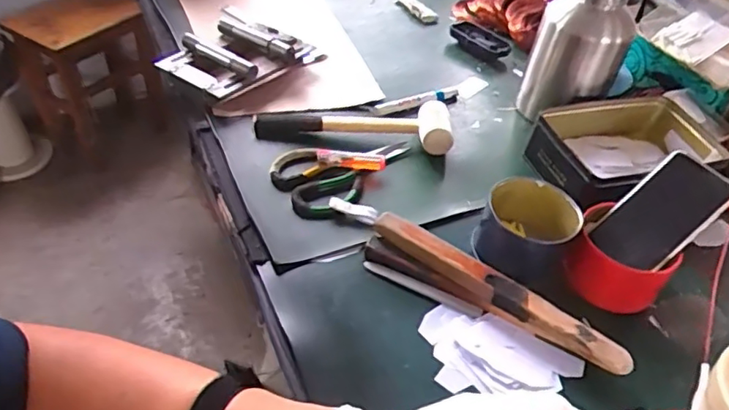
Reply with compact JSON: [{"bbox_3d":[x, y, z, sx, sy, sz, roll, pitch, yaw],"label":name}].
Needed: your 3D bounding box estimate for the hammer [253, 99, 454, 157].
[{"bbox_3d":[-0.016,-0.107,0.751,0.254,0.037,0.085,3,44,-3],"label":"hammer"}]

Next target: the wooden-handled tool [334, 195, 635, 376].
[{"bbox_3d":[0.106,0.068,0.595,0.336,0.037,0.029,30,49,23],"label":"wooden-handled tool"}]

